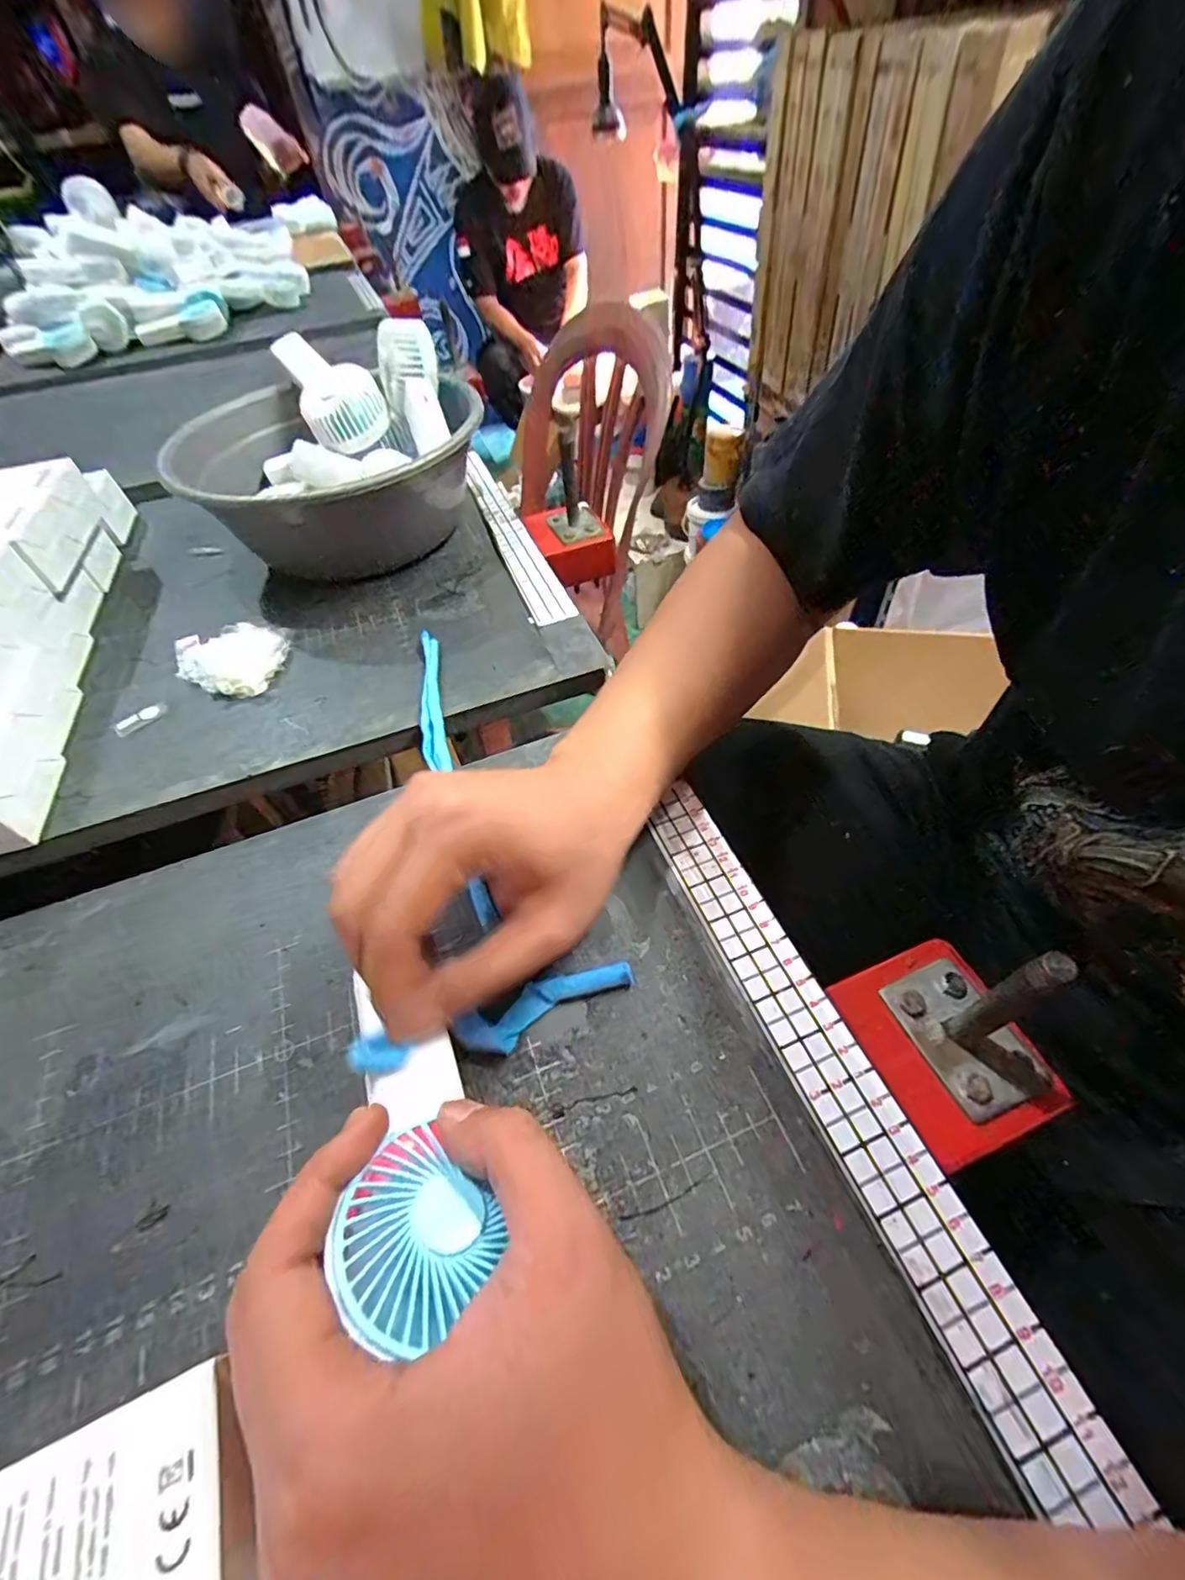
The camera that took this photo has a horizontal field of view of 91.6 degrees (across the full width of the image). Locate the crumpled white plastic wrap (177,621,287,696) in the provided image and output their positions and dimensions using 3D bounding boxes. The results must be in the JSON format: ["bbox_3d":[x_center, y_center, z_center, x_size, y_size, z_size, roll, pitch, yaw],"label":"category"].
[{"bbox_3d":[-0.260,-0.096,0.411,0.080,0.015,0.063,9,54,12],"label":"crumpled white plastic wrap"}]

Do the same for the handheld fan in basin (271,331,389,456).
[{"bbox_3d":[-0.220,-0.340,0.479,0.063,0.040,0.115,-32,76,-18],"label":"handheld fan in basin"}]

